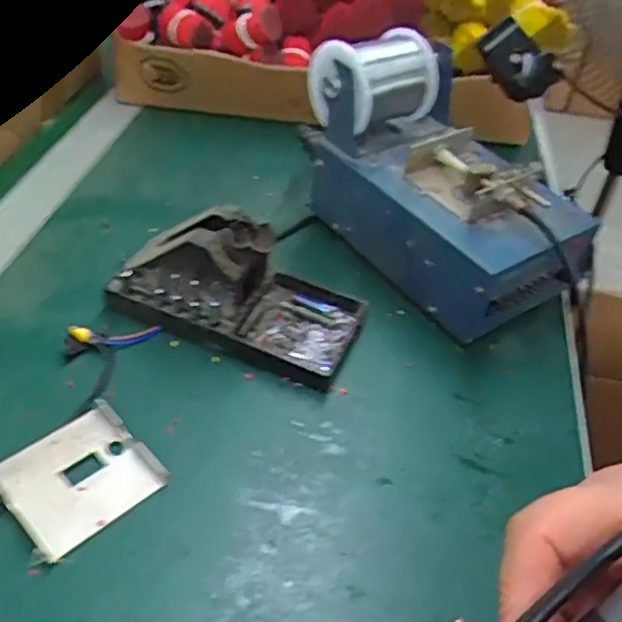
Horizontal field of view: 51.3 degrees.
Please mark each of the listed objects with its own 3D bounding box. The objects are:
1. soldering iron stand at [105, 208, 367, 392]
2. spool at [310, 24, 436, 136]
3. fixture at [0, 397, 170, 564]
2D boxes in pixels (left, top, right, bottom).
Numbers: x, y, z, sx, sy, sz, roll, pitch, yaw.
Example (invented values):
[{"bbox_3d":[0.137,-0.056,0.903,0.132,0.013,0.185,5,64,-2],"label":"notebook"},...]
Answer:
[{"bbox_3d":[-0.046,-0.022,0.421,0.159,0.070,0.078,18,45,13],"label":"soldering iron stand"},{"bbox_3d":[0.043,-0.175,0.499,0.078,0.072,0.081,-29,53,-31],"label":"spool"},{"bbox_3d":[-0.123,0.086,0.342,0.063,0.013,0.071,36,51,28],"label":"fixture"}]

